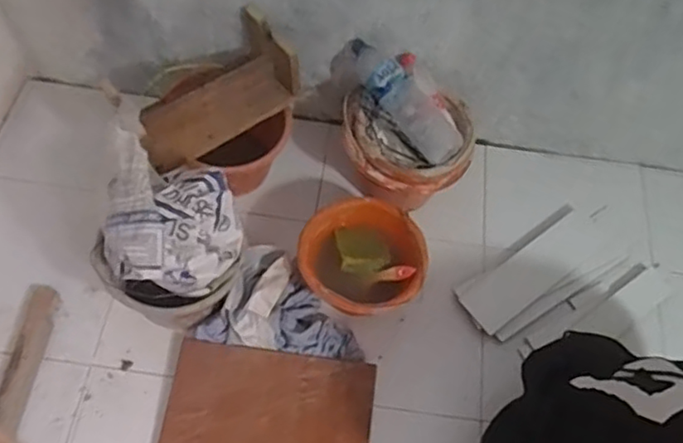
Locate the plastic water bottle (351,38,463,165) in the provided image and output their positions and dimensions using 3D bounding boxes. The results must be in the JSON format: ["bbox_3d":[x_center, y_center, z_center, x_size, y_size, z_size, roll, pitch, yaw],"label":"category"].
[{"bbox_3d":[0.127,-0.264,1.355,0.084,0.104,0.327,-33,68,-16],"label":"plastic water bottle"}]

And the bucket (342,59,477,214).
[{"bbox_3d":[0.148,-0.171,1.433,0.276,0.300,0.254,0,63,-1],"label":"bucket"}]

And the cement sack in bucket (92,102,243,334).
[{"bbox_3d":[-0.324,0.025,1.217,0.271,0.362,0.292,18,64,8],"label":"cement sack in bucket"}]

